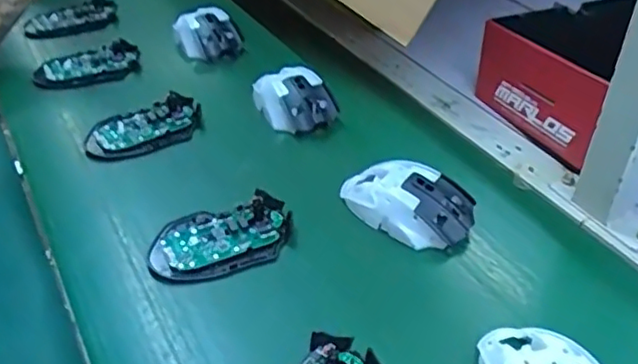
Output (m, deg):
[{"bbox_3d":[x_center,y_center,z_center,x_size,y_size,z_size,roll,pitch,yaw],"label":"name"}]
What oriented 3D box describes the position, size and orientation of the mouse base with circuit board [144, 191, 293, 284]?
[{"bbox_3d":[-0.078,0.044,0.506,0.114,0.018,0.068,-11,41,-16],"label":"mouse base with circuit board"}]

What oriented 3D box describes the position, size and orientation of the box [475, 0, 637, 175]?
[{"bbox_3d":[0.314,-0.113,0.648,0.234,0.101,0.188,-14,42,-19],"label":"box"}]

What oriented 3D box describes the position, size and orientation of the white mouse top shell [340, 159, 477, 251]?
[{"bbox_3d":[0.074,0.014,0.536,0.116,0.037,0.069,20,43,21],"label":"white mouse top shell"}]

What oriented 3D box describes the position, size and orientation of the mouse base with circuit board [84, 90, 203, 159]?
[{"bbox_3d":[-0.172,-0.056,0.627,0.114,0.019,0.060,-20,44,-25],"label":"mouse base with circuit board"}]

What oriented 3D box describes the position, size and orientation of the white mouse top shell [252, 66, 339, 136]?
[{"bbox_3d":[-0.023,-0.085,0.656,0.067,0.033,0.092,-18,43,-22],"label":"white mouse top shell"}]

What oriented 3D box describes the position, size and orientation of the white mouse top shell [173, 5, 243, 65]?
[{"bbox_3d":[-0.133,-0.179,0.765,0.070,0.035,0.086,-11,41,-16],"label":"white mouse top shell"}]

